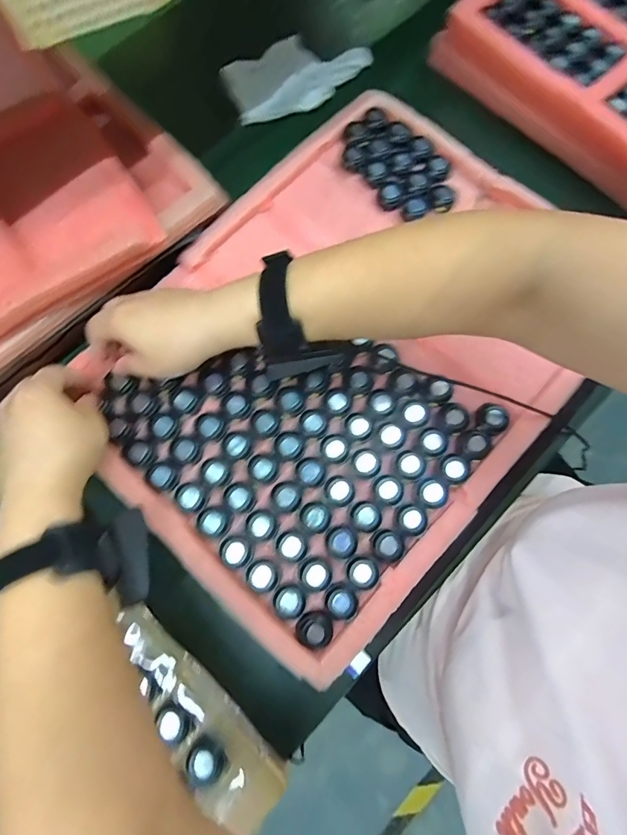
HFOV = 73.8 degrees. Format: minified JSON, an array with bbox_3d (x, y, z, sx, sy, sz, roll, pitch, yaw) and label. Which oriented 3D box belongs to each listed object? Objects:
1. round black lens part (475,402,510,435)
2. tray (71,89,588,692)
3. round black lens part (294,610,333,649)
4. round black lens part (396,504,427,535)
[{"bbox_3d":[0.166,0.001,0.389,0.027,0.010,0.030,-34,79,-9],"label":"round black lens part"},{"bbox_3d":[0.039,-0.077,0.405,0.368,0.034,0.493,40,78,12],"label":"tray"},{"bbox_3d":[0.000,0.175,0.344,0.029,0.007,0.028,0,76,-1],"label":"round black lens part"},{"bbox_3d":[0.086,0.088,0.364,0.025,0.004,0.023,0,76,-1],"label":"round black lens part"}]

